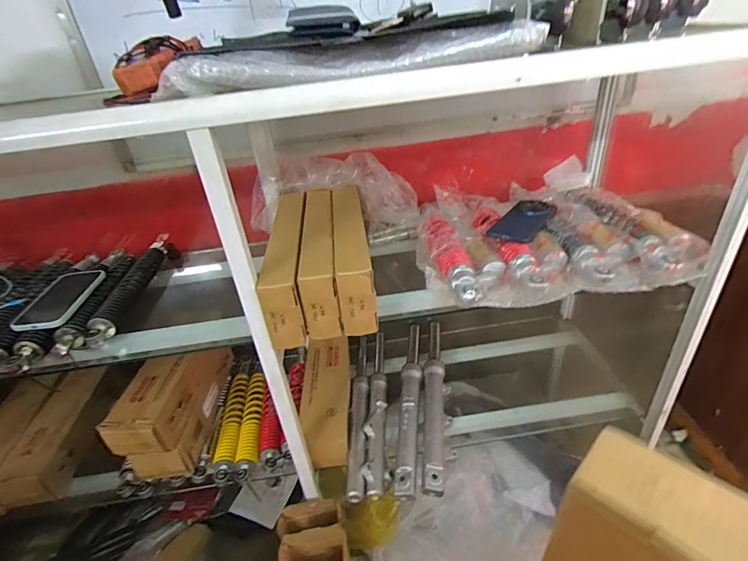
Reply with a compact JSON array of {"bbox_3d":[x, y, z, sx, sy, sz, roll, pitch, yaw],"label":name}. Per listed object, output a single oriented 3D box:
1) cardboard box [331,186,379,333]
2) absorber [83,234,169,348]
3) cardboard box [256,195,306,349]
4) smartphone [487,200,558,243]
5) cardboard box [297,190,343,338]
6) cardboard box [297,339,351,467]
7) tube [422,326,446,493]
[{"bbox_3d":[-0.040,-0.055,0.736,0.055,0.113,0.339,-7,32,-1],"label":"cardboard box"},{"bbox_3d":[-0.473,0.006,0.794,0.044,0.041,0.330,-7,32,0],"label":"absorber"},{"bbox_3d":[-0.149,-0.040,0.738,0.054,0.116,0.358,-8,32,-1],"label":"cardboard box"},{"bbox_3d":[0.283,-0.112,0.759,0.074,0.009,0.166,26,47,31],"label":"smartphone"},{"bbox_3d":[-0.095,-0.050,0.745,0.057,0.111,0.352,-8,32,-1],"label":"cardboard box"},{"bbox_3d":[-0.106,0.260,0.940,0.106,0.071,0.329,-7,32,1],"label":"cardboard box"},{"bbox_3d":[0.140,0.260,0.927,0.044,0.041,0.460,-1,32,10],"label":"tube"}]

